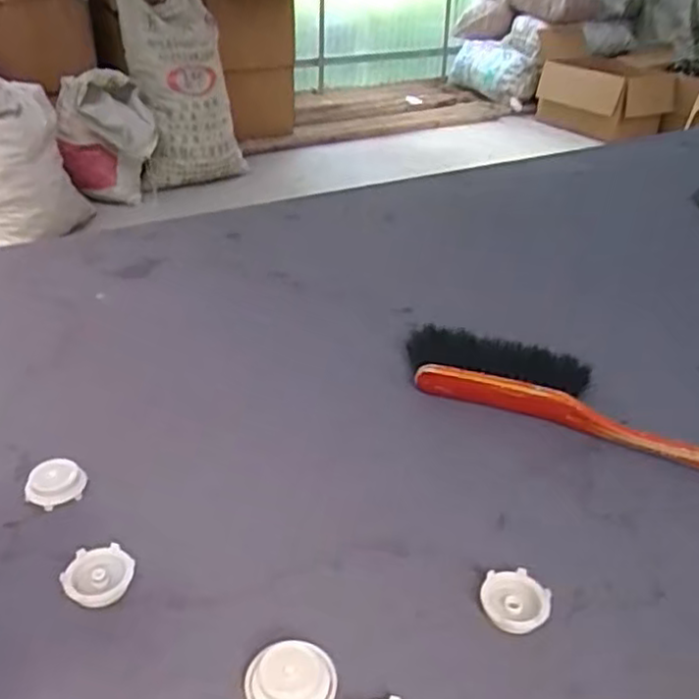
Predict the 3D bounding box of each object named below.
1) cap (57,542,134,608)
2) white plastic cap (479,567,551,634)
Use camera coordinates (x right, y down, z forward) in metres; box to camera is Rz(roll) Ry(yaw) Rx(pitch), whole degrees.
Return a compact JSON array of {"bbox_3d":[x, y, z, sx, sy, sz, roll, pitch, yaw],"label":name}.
[{"bbox_3d":[-0.204,0.187,0.566,0.054,0.023,0.049,-16,39,-17],"label":"cap"},{"bbox_3d":[0.134,0.206,0.565,0.053,0.019,0.050,-2,37,1],"label":"white plastic cap"}]

